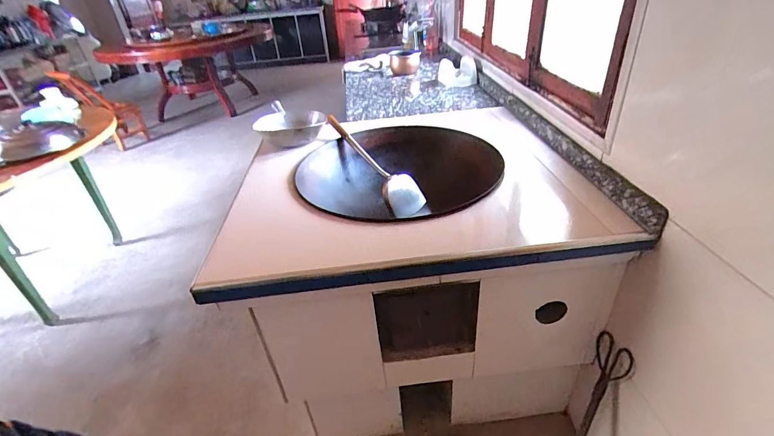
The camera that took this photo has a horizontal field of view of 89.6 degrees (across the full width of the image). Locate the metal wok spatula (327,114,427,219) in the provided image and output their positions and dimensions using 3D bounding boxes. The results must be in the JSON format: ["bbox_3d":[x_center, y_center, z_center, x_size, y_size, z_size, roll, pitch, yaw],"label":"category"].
[{"bbox_3d":[-0.042,-0.172,1.249,0.093,0.100,0.436,-26,62,-28],"label":"metal wok spatula"}]

